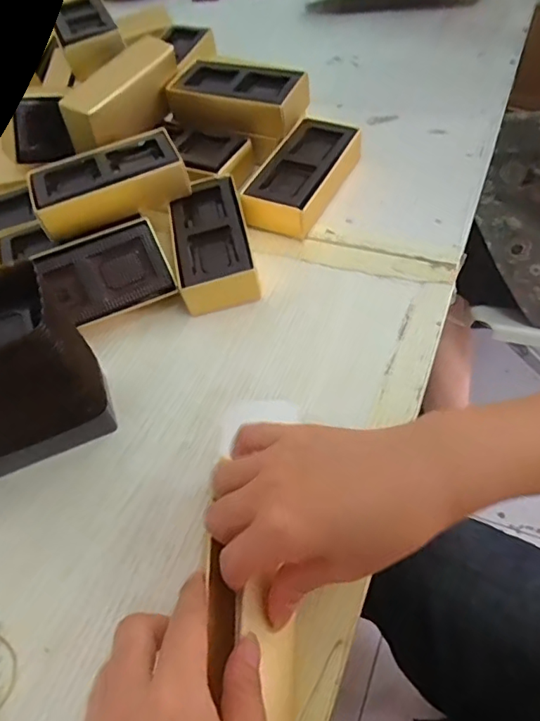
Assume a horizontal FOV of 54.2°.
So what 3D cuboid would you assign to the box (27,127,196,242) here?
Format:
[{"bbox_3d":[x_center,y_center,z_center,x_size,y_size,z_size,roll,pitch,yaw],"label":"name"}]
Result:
[{"bbox_3d":[-0.124,-0.137,0.409,0.111,0.030,0.053,-23,55,-8],"label":"box"}]

